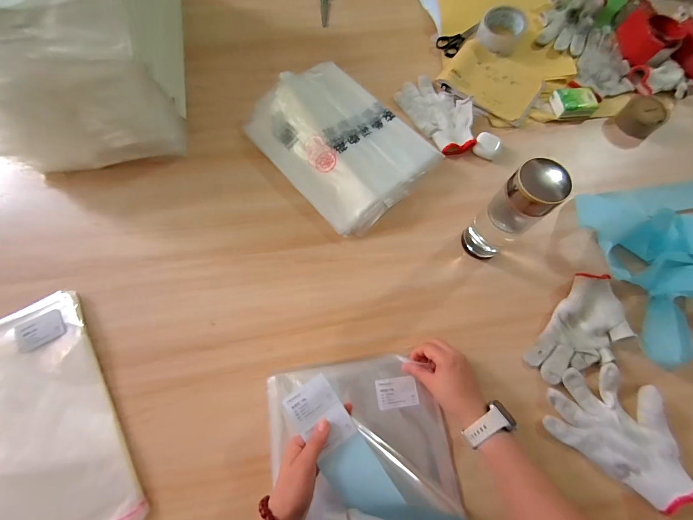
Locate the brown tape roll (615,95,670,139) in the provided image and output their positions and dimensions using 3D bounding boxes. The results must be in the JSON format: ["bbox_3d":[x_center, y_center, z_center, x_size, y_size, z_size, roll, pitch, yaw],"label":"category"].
[{"bbox_3d":[0.581,-0.283,0.630,0.057,0.049,0.071,-39,77,-15],"label":"brown tape roll"}]

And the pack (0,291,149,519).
[{"bbox_3d":[-0.450,0.244,0.428,0.252,0.025,0.348,-27,75,-11],"label":"pack"}]

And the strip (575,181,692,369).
[{"bbox_3d":[0.657,-0.030,0.516,0.475,0.065,0.271,-10,71,-6],"label":"strip"}]

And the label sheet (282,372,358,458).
[{"bbox_3d":[-0.033,0.190,0.392,0.058,0.011,0.080,-34,74,-11],"label":"label sheet"}]

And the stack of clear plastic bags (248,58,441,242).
[{"bbox_3d":[-0.020,-0.219,0.584,0.230,0.040,0.325,-41,77,-15],"label":"stack of clear plastic bags"}]

